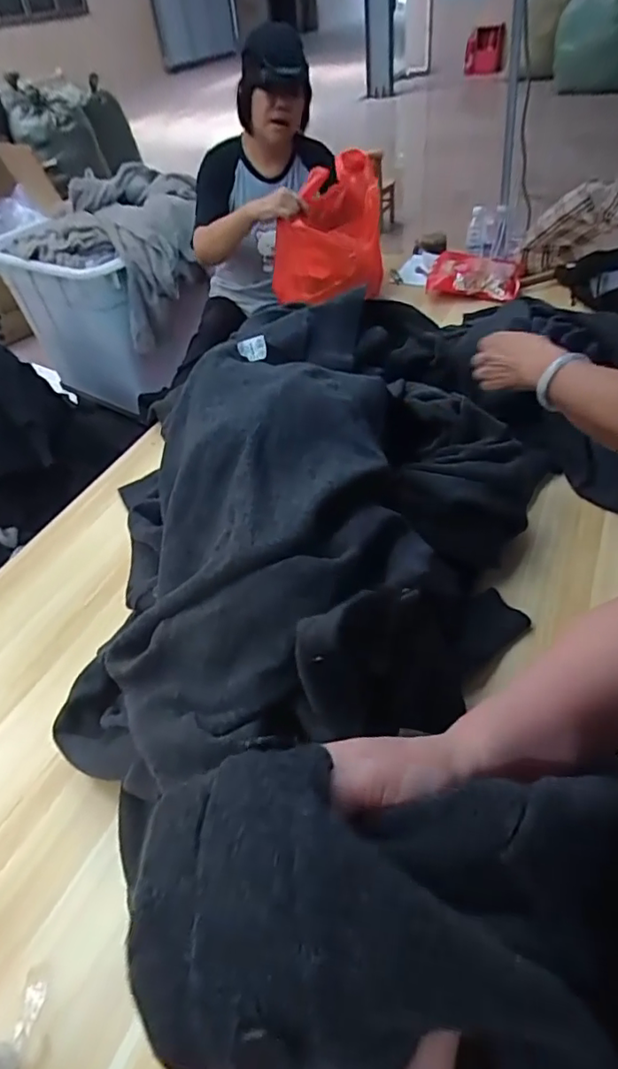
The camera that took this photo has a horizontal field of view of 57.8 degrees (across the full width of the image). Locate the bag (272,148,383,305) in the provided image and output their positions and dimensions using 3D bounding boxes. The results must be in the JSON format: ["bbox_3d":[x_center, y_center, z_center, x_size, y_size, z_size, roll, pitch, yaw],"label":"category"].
[{"bbox_3d":[0.047,-0.779,1.443,0.287,0.326,0.163,-6,45,2],"label":"bag"}]

